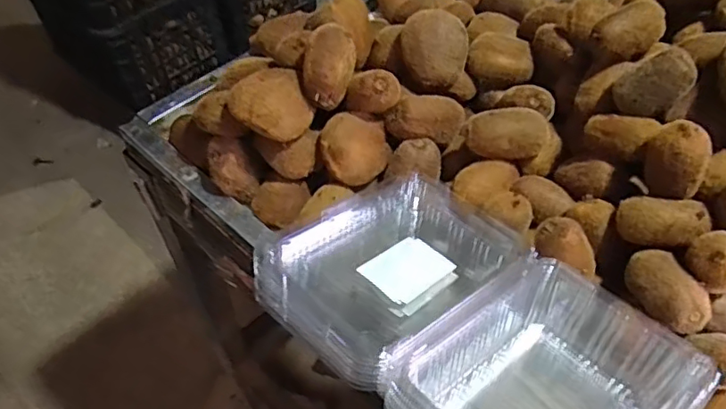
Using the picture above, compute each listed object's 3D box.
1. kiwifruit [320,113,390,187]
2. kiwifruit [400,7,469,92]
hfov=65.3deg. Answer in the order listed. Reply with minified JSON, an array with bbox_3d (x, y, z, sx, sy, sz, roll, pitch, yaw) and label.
[{"bbox_3d":[-0.006,-0.048,0.495,0.058,0.043,0.050,-4,51,-5],"label":"kiwifruit"},{"bbox_3d":[0.070,-0.150,0.536,0.066,0.048,0.069,11,51,7],"label":"kiwifruit"}]

